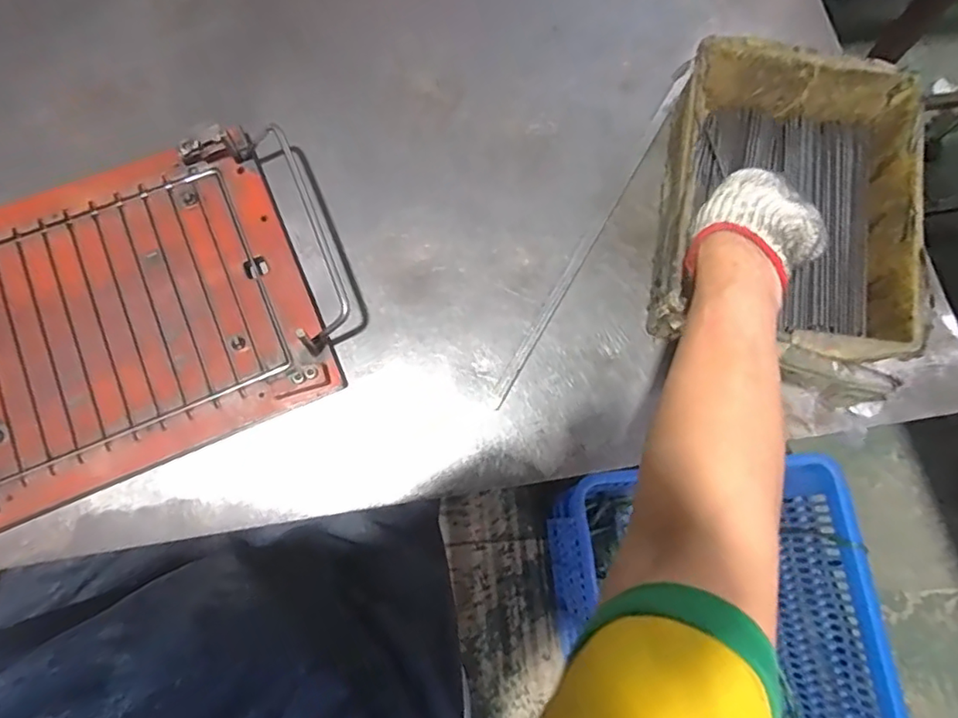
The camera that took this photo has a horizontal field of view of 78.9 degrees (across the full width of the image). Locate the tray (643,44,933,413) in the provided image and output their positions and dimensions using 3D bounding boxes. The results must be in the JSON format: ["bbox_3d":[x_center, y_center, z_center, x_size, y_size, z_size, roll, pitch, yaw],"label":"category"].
[{"bbox_3d":[0.235,-0.110,0.458,0.177,0.074,0.259,11,75,2],"label":"tray"}]

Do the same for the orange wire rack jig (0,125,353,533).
[{"bbox_3d":[-0.283,-0.031,0.448,0.341,0.030,0.240,-24,77,-7],"label":"orange wire rack jig"}]

